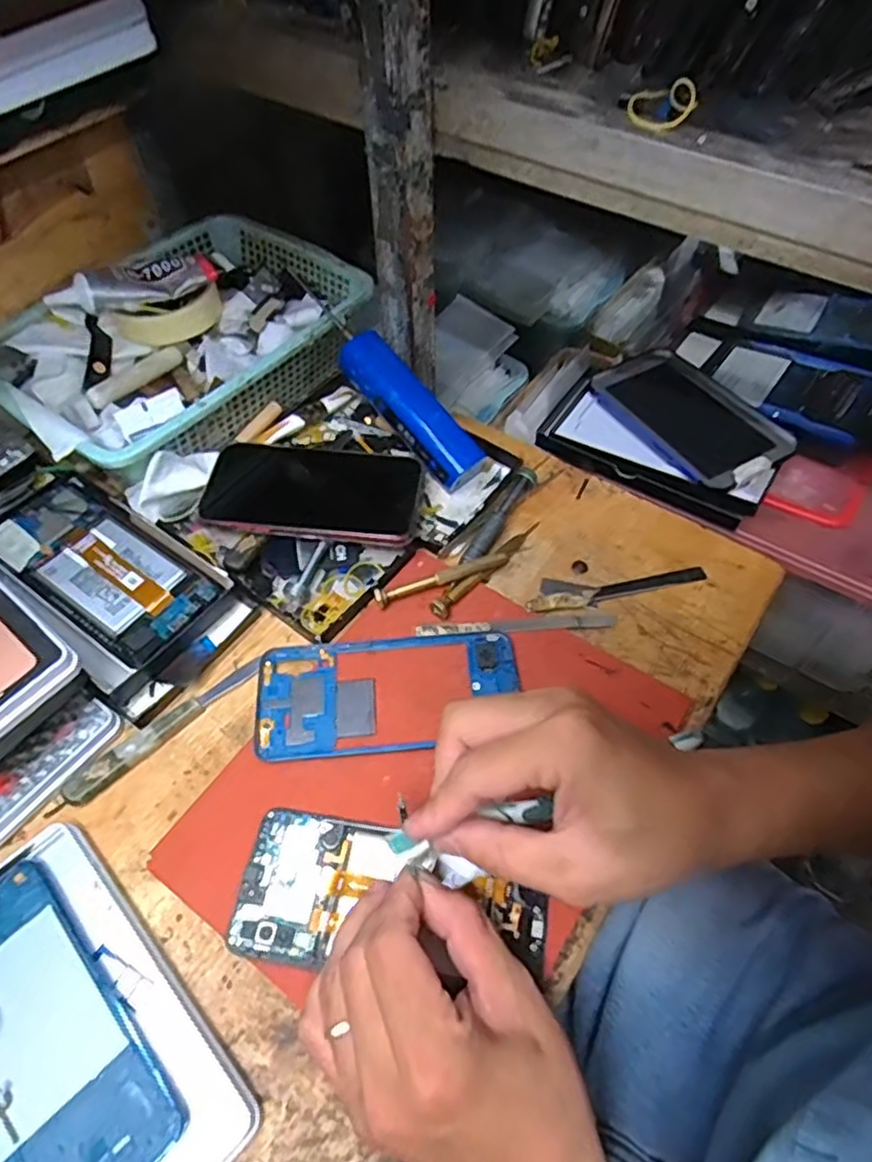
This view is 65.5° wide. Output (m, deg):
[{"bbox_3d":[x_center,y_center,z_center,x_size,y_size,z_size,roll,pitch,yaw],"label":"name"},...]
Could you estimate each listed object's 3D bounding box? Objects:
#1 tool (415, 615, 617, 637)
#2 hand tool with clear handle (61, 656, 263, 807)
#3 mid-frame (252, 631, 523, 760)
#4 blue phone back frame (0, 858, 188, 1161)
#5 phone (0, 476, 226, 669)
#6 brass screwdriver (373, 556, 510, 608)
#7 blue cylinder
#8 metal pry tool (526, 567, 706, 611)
[{"bbox_3d":[0.054,0.030,0.449,0.131,0.004,0.011,-4,48,-3],"label":"tool"},{"bbox_3d":[-0.162,0.087,0.409,0.128,0.008,0.018,-38,63,-23],"label":"hand tool with clear handle"},{"bbox_3d":[-0.030,0.070,0.420,0.161,0.013,0.076,-4,56,-3],"label":"mid-frame"},{"bbox_3d":[-0.189,0.214,0.318,0.075,0.008,0.158,-37,63,-23],"label":"blue phone back frame"},{"bbox_3d":[-0.223,-0.011,0.450,0.159,0.009,0.078,32,61,20],"label":"phone"},{"bbox_3d":[0.004,-0.002,0.457,0.092,0.015,0.010,-16,57,-11],"label":"brass screwdriver"},{"bbox_3d":[-0.017,-0.128,0.505,0.036,0.029,0.132,-39,85,-25],"label":"blue cylinder"},{"bbox_3d":[0.124,0.006,0.464,0.122,0.011,0.027,-4,56,-3],"label":"metal pry tool"}]

